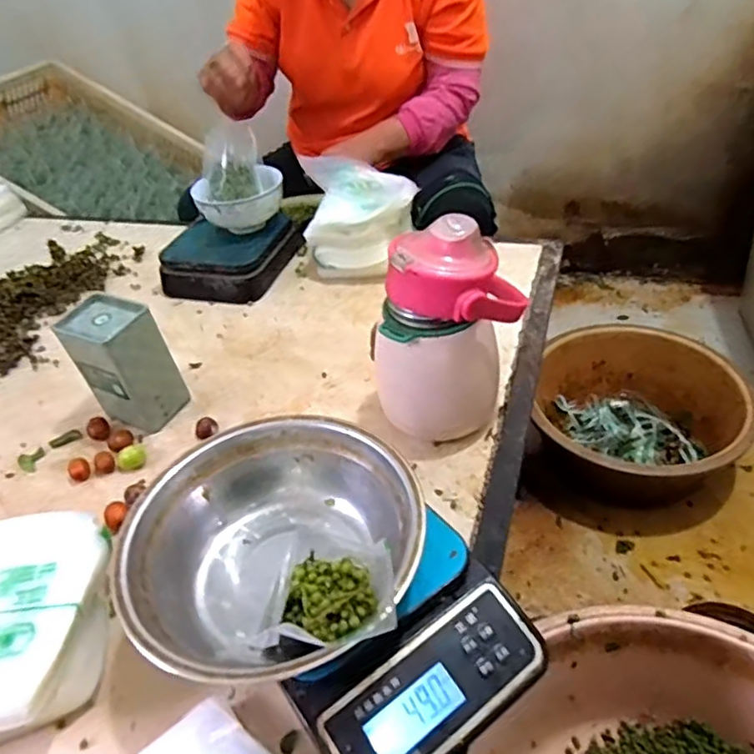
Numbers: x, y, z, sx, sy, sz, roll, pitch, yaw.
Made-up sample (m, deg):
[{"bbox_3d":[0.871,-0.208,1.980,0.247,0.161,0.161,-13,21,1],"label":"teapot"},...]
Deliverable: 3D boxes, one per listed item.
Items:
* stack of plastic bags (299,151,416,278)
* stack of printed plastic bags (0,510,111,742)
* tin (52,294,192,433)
[{"bbox_3d":[-0.019,-0.203,0.799,0.145,0.116,0.137,-7,40,1],"label":"stack of plastic bags"},{"bbox_3d":[-0.256,0.175,0.437,0.133,0.059,0.171,-11,40,-4],"label":"stack of printed plastic bags"},{"bbox_3d":[-0.254,-0.012,0.610,0.083,0.118,0.069,17,46,27],"label":"tin"}]

